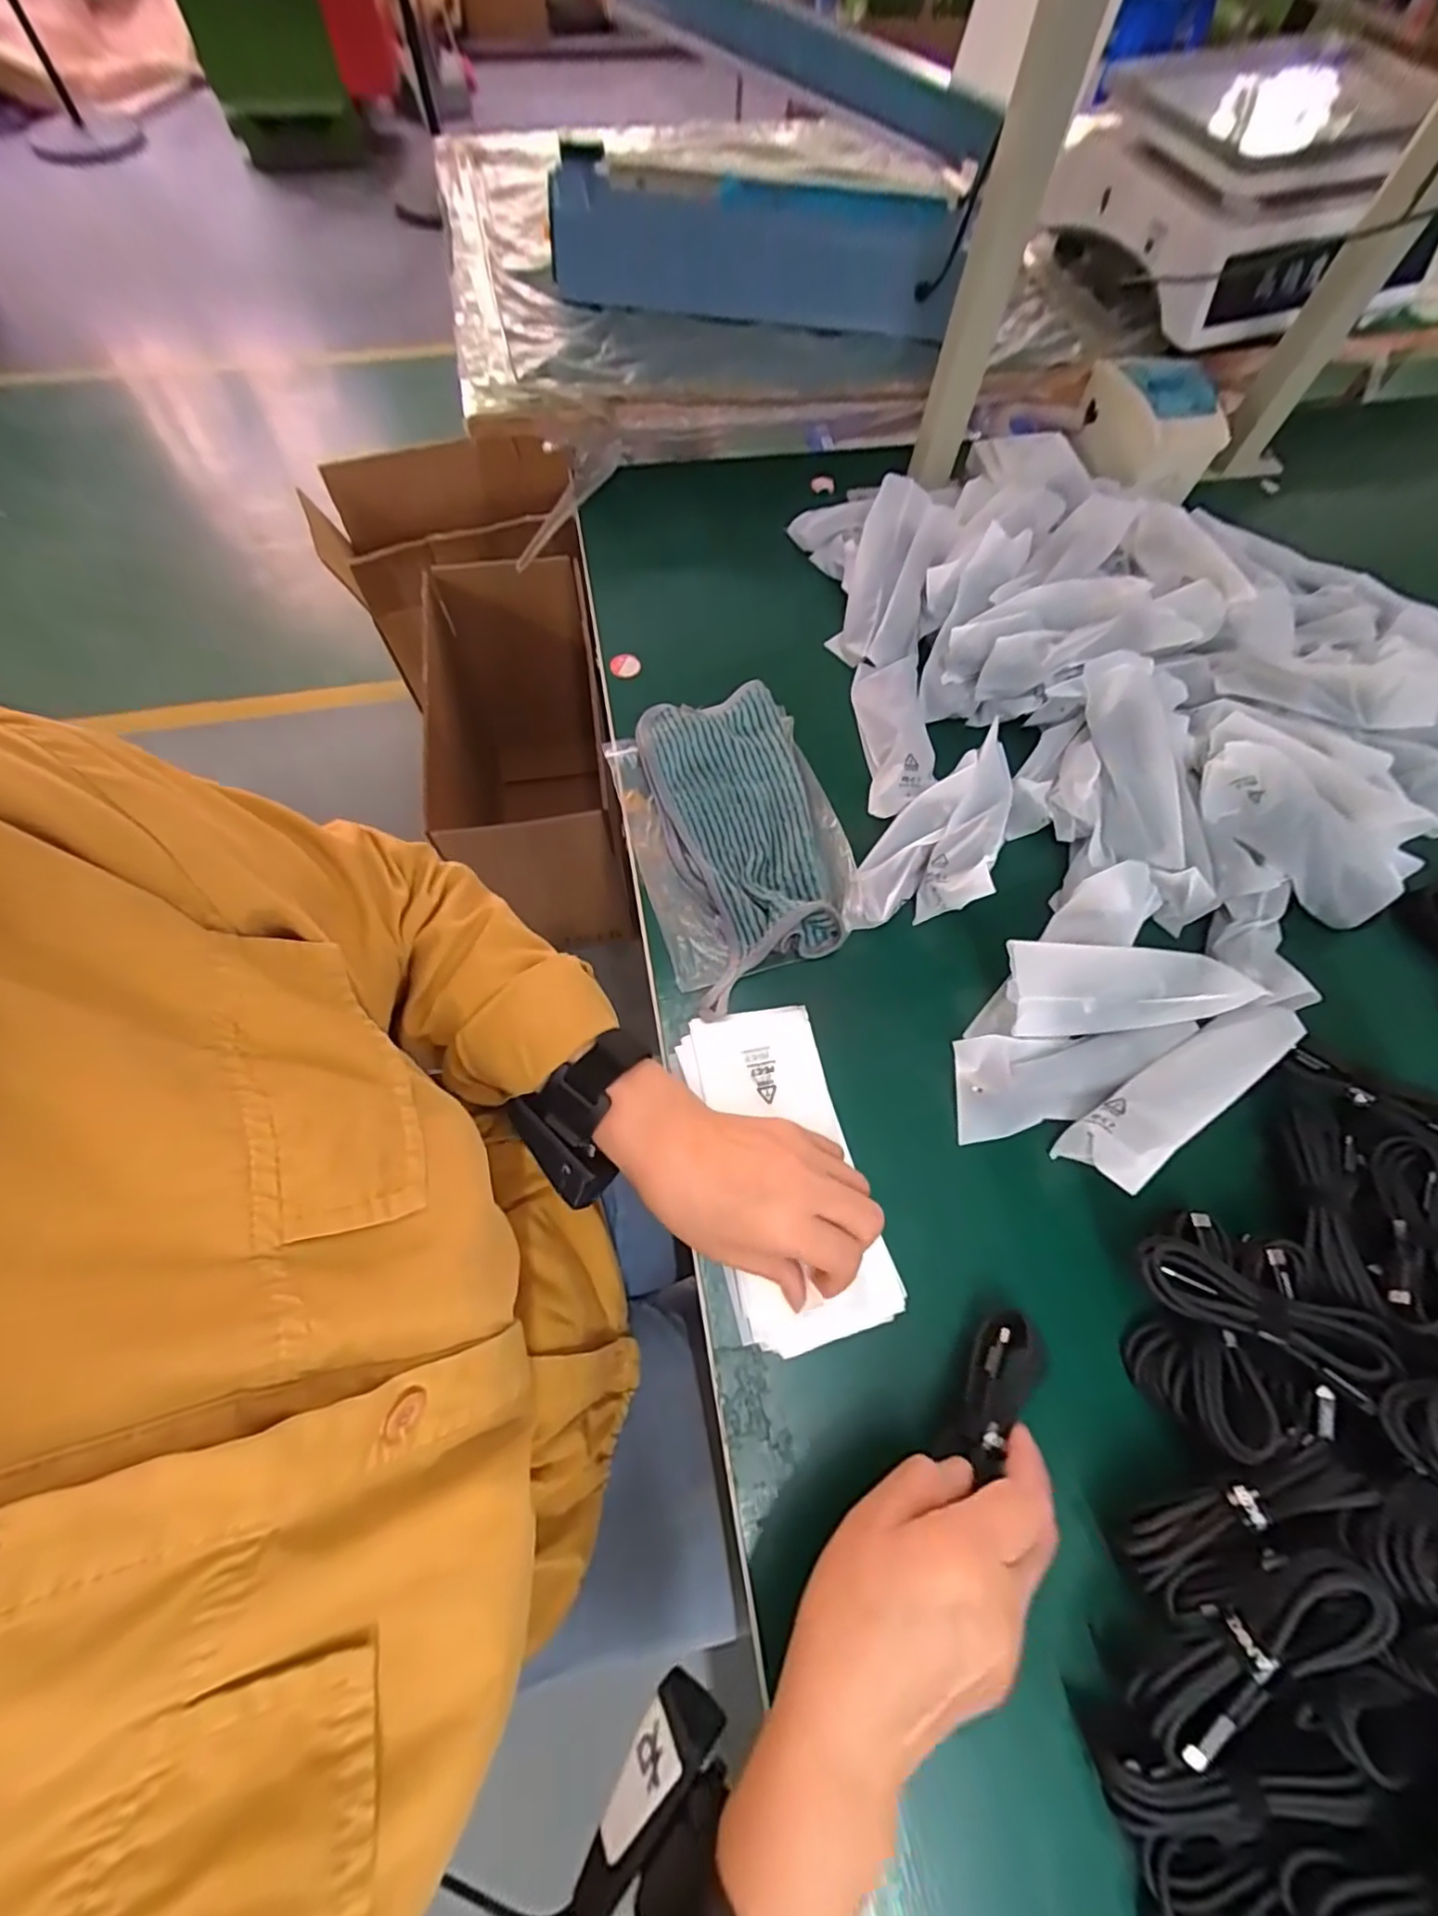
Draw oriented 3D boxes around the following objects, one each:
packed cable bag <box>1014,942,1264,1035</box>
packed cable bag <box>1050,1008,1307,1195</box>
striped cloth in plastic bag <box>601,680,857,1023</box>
[{"bbox_3d":[0.250,0.019,0.389,0.145,0.025,0.052,-1,67,-2],"label":"packed cable bag"},{"bbox_3d":[0.271,0.074,0.367,0.154,0.024,0.038,-33,72,-14],"label":"packed cable bag"},{"bbox_3d":[0.014,-0.086,0.445,0.142,0.035,0.226,-16,68,-8],"label":"striped cloth in plastic bag"}]

